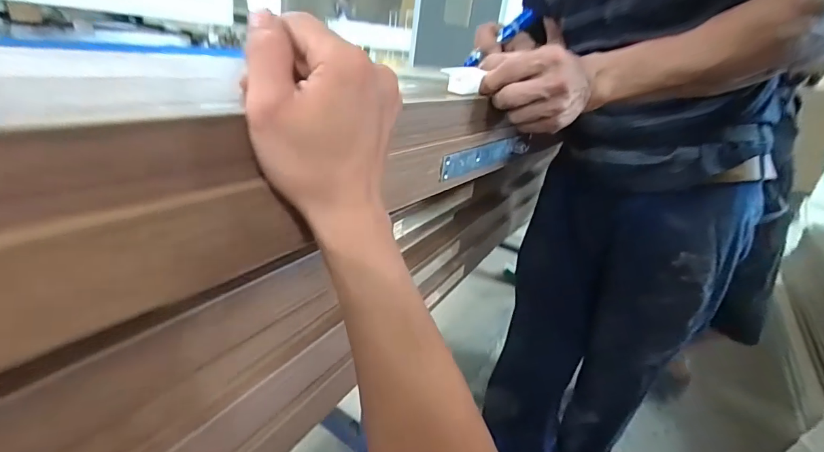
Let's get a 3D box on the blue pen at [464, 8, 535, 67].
[{"bbox_3d":[0.120,-0.257,0.573,0.117,0.016,0.020,-38,34,-2],"label":"blue pen"}]

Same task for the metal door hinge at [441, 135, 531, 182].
[{"bbox_3d":[0.092,-0.080,0.480,0.009,0.031,0.206,22,29,31],"label":"metal door hinge"}]

